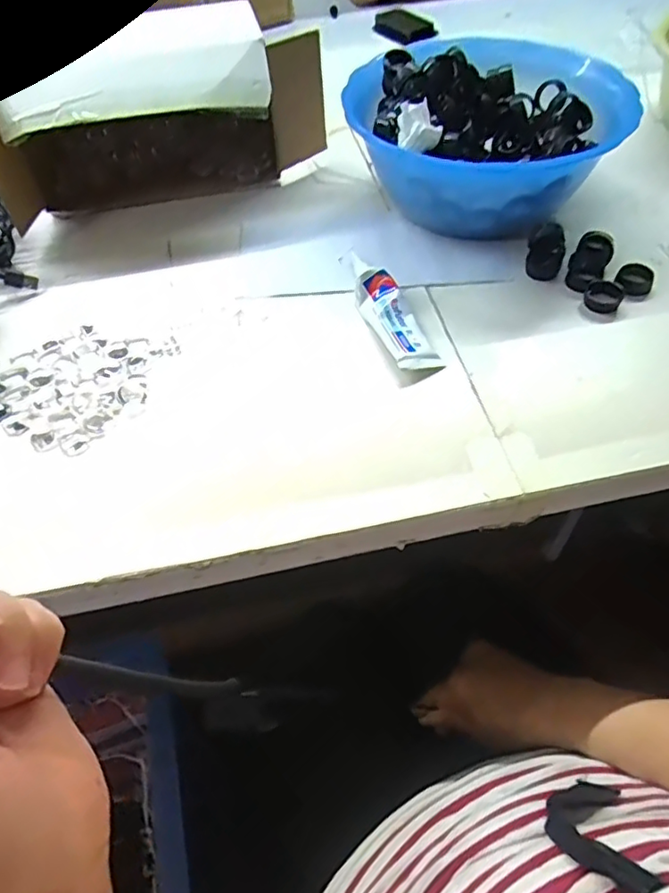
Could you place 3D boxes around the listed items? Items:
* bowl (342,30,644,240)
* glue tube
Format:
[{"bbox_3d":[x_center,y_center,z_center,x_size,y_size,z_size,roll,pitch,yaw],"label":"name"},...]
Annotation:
[{"bbox_3d":[0.138,-0.279,0.537,0.217,0.101,0.208,-2,52,3],"label":"bowl"},{"bbox_3d":[0.037,-0.117,0.470,0.034,0.020,0.152,-20,53,-11],"label":"glue tube"}]

